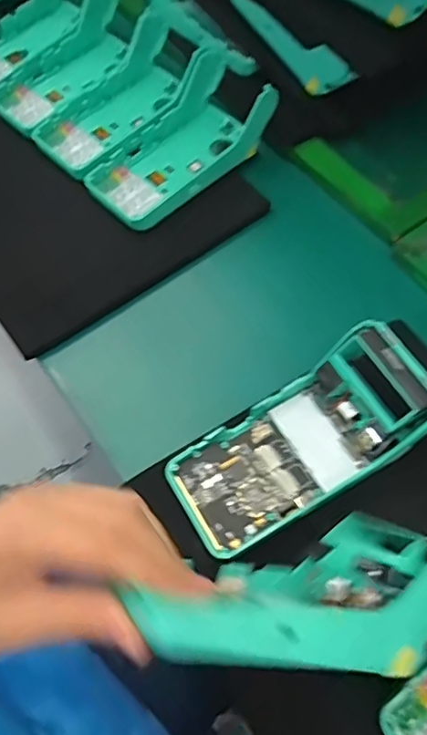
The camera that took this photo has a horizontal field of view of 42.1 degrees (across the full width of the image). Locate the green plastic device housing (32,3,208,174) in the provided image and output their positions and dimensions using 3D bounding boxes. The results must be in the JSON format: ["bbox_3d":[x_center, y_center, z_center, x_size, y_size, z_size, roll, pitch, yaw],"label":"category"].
[{"bbox_3d":[-0.085,-0.250,0.512,0.168,0.044,0.084,-42,69,-17],"label":"green plastic device housing"}]

